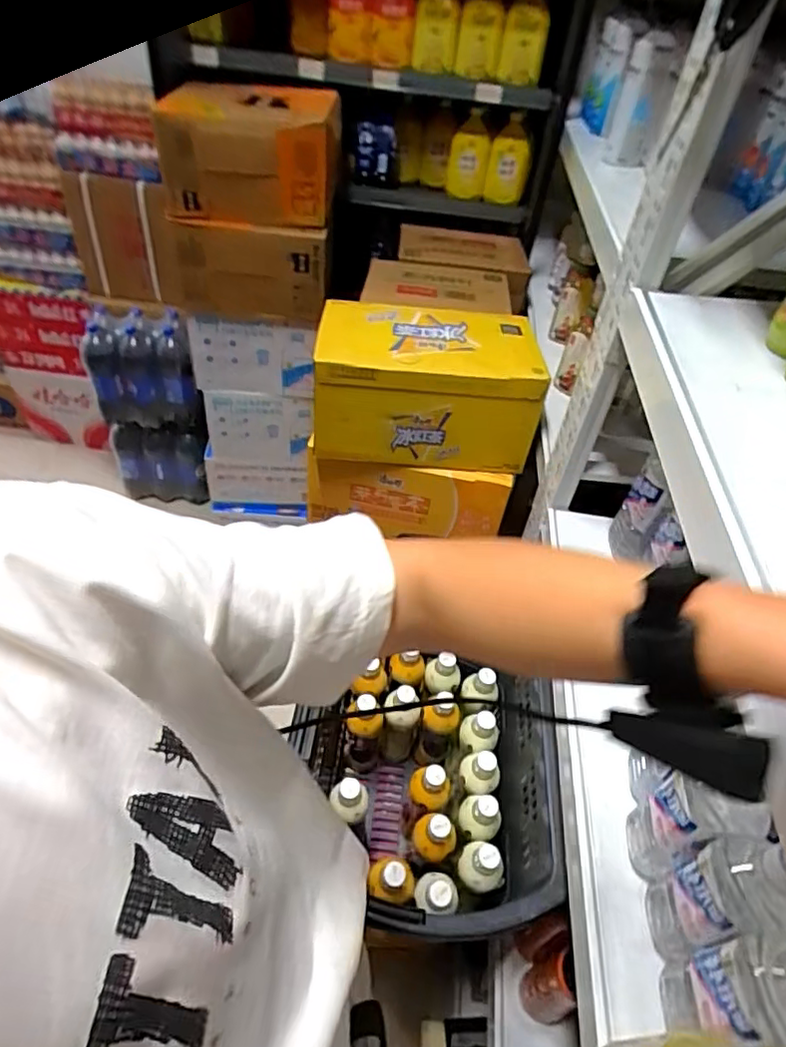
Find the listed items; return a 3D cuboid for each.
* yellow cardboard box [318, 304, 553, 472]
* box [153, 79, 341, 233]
[{"bbox_3d":[0.057,-0.262,1.117,0.393,0.206,0.245,2,46,-5],"label":"yellow cardboard box"},{"bbox_3d":[-0.288,-0.764,1.238,0.330,0.210,0.276,5,45,-1],"label":"box"}]

